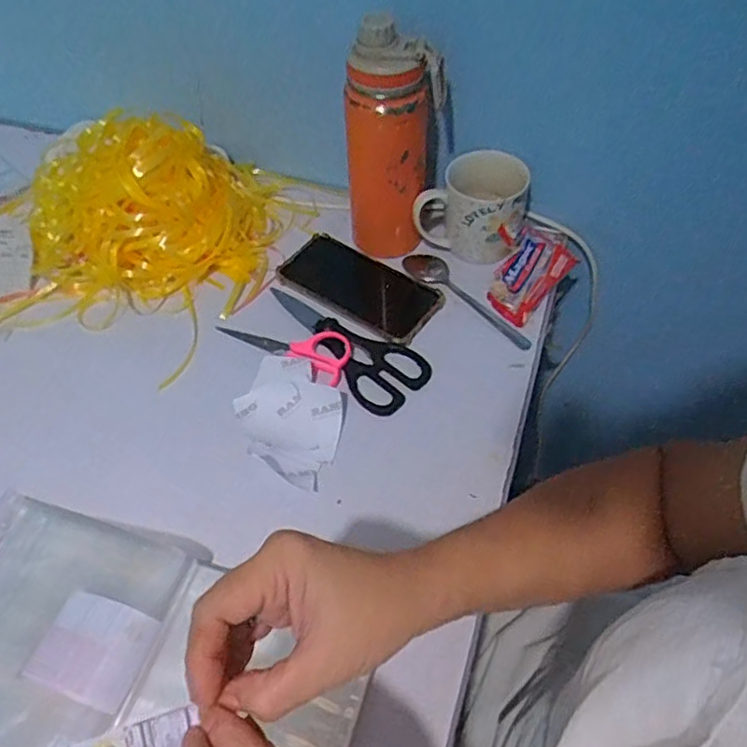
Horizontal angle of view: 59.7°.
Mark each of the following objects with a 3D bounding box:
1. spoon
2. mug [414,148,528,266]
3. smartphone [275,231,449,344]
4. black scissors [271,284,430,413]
[{"bbox_3d":[0.094,-0.077,0.666,0.040,0.011,0.167,-36,62,-22],"label":"spoon"},{"bbox_3d":[0.102,-0.176,0.675,0.108,0.085,0.074,12,56,9],"label":"mug"},{"bbox_3d":[-0.014,-0.095,0.673,0.174,0.013,0.092,31,61,20],"label":"smartphone"},{"bbox_3d":[-0.033,-0.033,0.631,0.185,0.008,0.074,37,63,23],"label":"black scissors"}]

